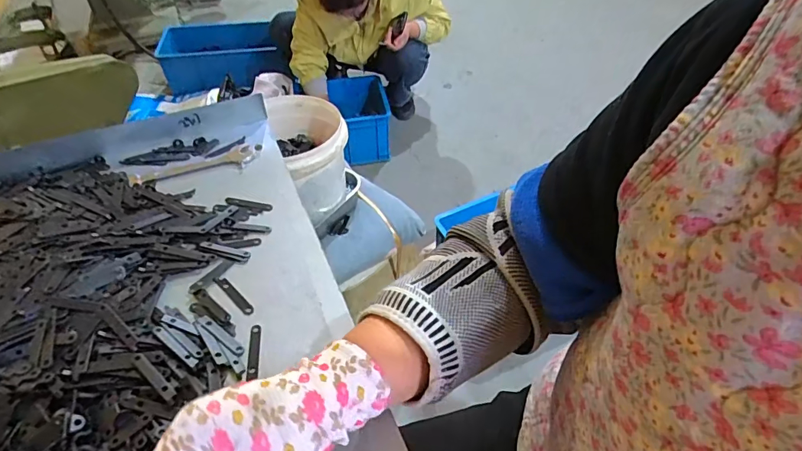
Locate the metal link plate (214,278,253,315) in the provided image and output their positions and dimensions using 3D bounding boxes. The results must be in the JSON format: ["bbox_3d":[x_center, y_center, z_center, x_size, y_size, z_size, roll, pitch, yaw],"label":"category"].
[{"bbox_3d":[-0.147,0.061,0.410,0.051,0.004,0.009,36,56,29],"label":"metal link plate"}]

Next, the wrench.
[{"bbox_3d":[-0.233,-0.070,0.533,0.144,0.006,0.028,-16,49,-15],"label":"wrench"}]

